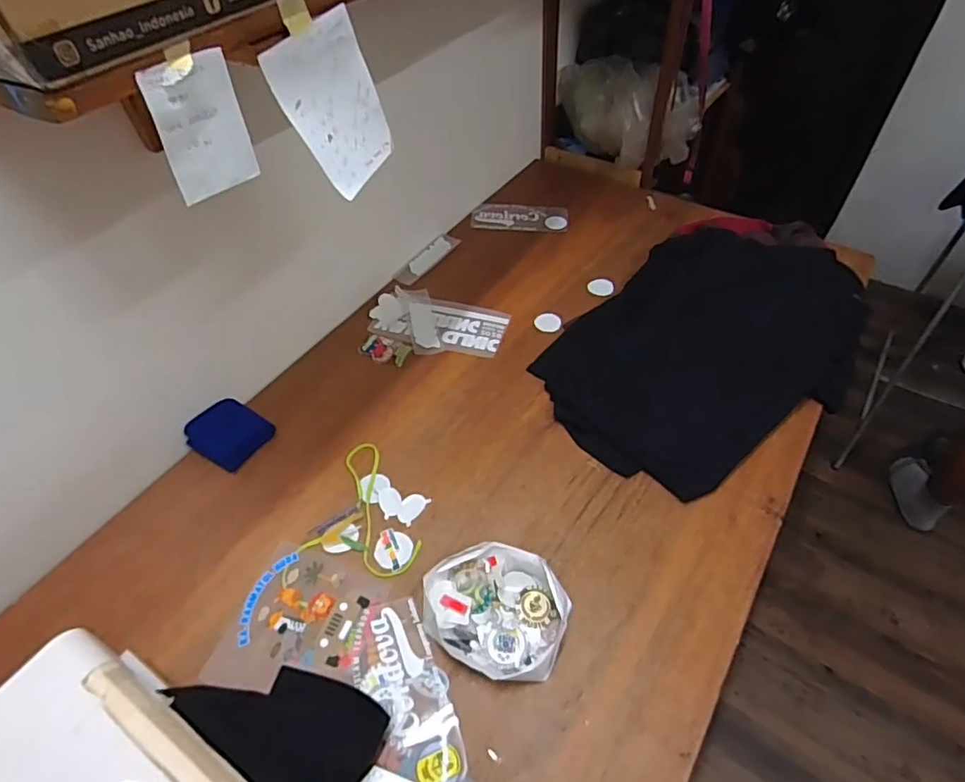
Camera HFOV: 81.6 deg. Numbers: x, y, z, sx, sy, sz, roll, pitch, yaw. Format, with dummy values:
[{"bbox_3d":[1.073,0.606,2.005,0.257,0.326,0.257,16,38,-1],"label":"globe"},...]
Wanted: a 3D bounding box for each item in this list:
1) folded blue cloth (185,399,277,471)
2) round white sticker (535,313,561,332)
[{"bbox_3d":[-0.451,0.074,0.999,0.122,0.030,0.111,26,55,22],"label":"folded blue cloth"},{"bbox_3d":[0.138,-0.144,1.171,0.053,0.006,0.052,-5,57,7],"label":"round white sticker"}]

